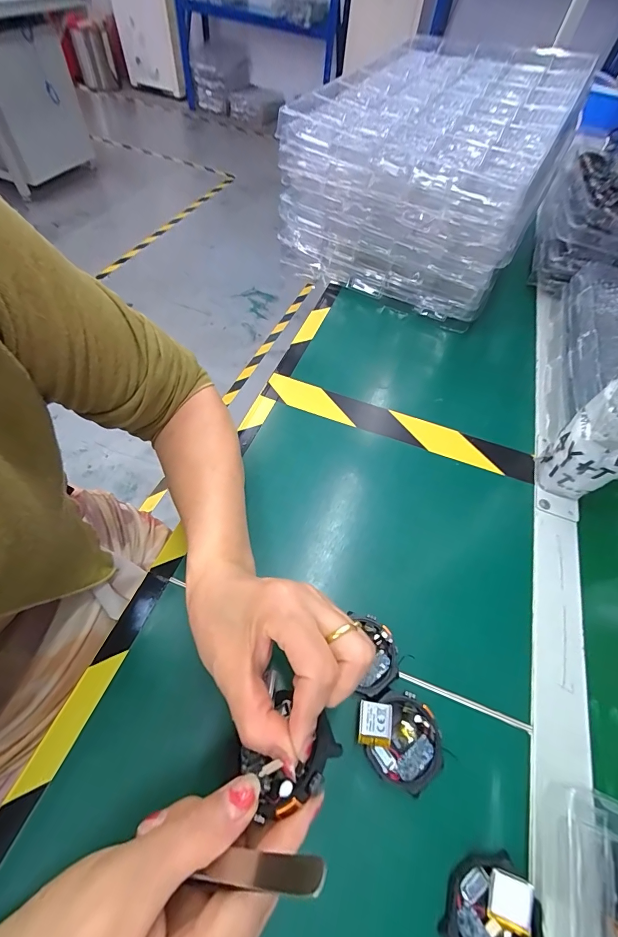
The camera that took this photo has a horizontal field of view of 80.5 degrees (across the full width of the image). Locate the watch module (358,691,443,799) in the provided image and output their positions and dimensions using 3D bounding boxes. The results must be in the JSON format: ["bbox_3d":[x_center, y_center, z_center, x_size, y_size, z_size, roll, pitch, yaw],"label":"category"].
[{"bbox_3d":[0.059,0.178,0.238,0.052,0.013,0.052,-2,66,-15],"label":"watch module"}]

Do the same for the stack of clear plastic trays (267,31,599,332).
[{"bbox_3d":[0.198,-0.442,0.547,0.288,0.168,0.434,30,58,13],"label":"stack of clear plastic trays"}]

